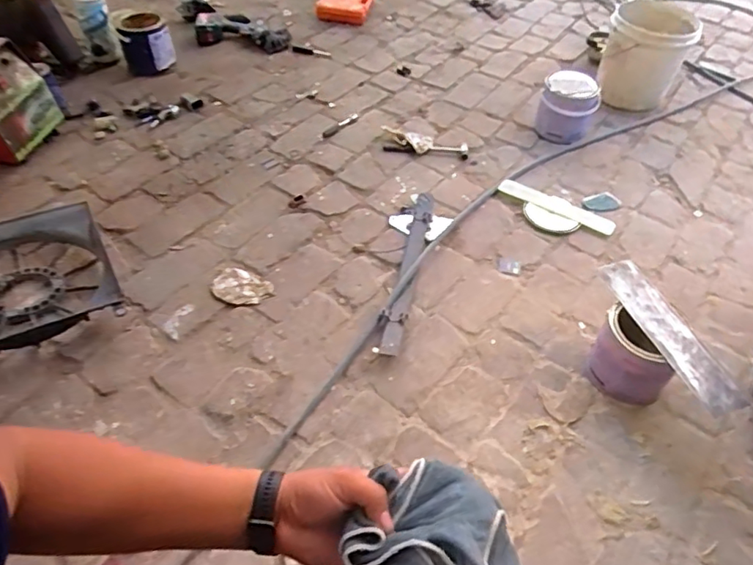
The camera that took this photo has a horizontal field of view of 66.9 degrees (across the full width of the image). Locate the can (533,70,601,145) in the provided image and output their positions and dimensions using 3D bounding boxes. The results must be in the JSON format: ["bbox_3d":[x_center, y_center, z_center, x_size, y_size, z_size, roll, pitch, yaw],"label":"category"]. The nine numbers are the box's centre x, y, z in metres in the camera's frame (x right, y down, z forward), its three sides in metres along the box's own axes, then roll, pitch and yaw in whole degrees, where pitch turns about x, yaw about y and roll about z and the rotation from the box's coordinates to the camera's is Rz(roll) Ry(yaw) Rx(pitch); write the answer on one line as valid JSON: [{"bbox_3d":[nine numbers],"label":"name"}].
[{"bbox_3d":[0.560,-0.508,1.689,0.159,0.160,0.131,19,51,15],"label":"can"}]

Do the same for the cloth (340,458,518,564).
[{"bbox_3d":[0.074,0.251,0.516,0.174,0.110,0.132,30,55,21],"label":"cloth"}]

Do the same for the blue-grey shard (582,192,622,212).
[{"bbox_3d":[0.603,-0.216,1.529,0.112,0.008,0.056,-17,51,-16],"label":"blue-grey shard"}]

